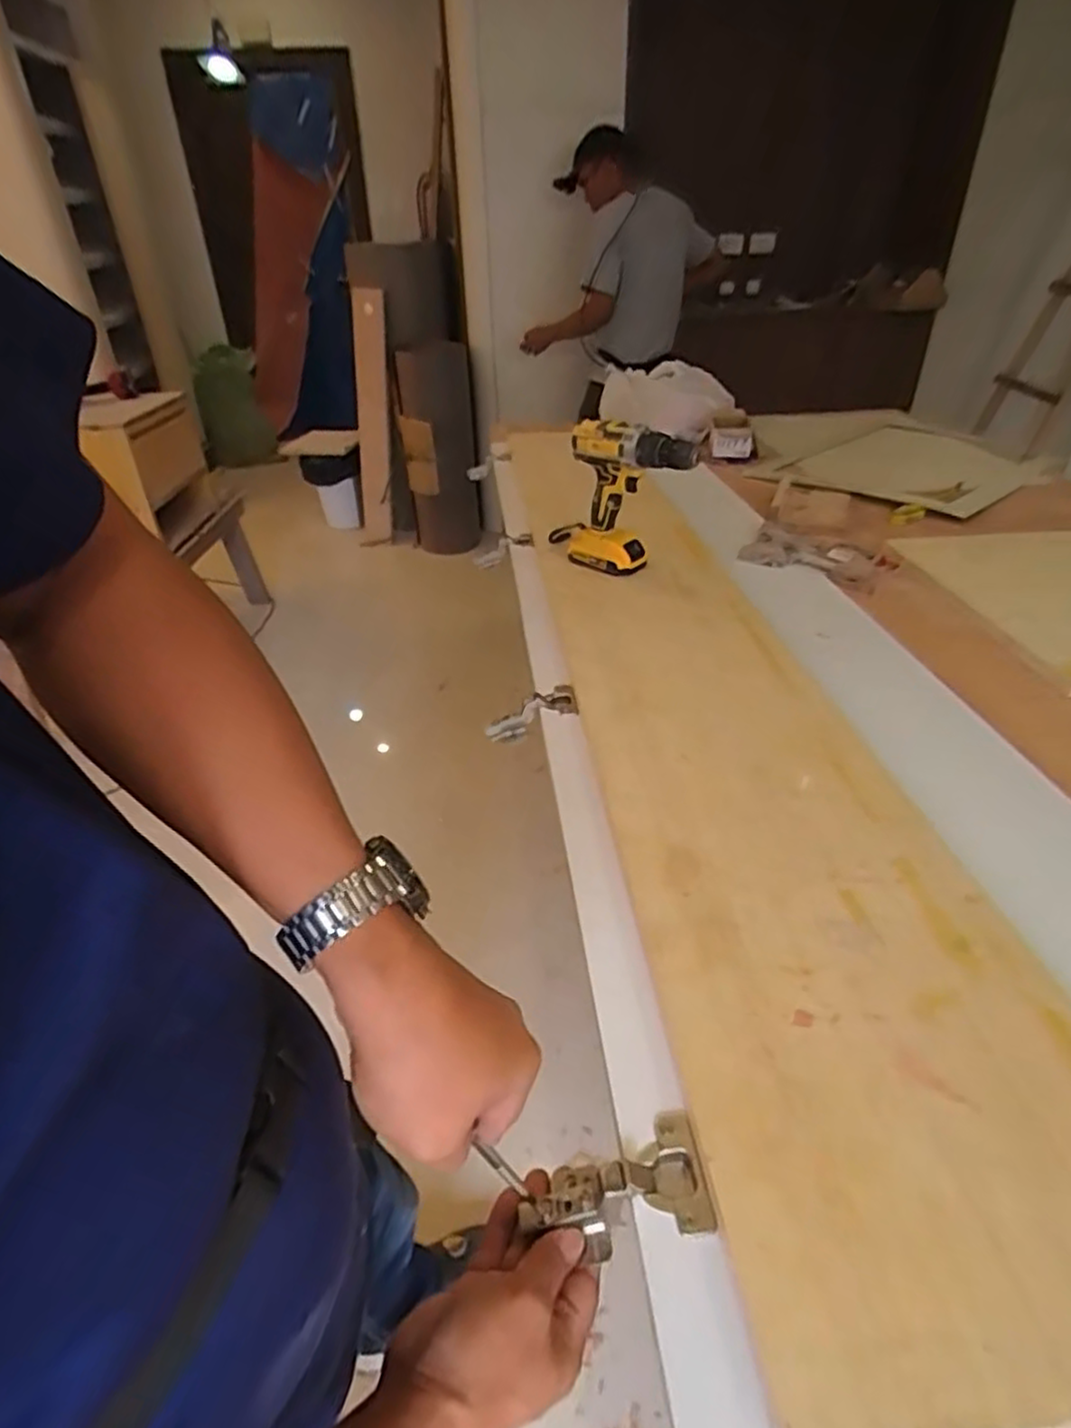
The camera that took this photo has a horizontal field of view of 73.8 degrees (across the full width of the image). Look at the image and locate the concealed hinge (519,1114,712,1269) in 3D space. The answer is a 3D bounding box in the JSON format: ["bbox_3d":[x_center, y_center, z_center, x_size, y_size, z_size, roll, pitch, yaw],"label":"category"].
[{"bbox_3d":[0.047,0.274,0.414,0.101,0.036,0.060,-20,34,10],"label":"concealed hinge"}]

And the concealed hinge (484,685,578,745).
[{"bbox_3d":[-0.004,0.002,0.818,0.112,0.034,0.065,-27,38,2],"label":"concealed hinge"}]

